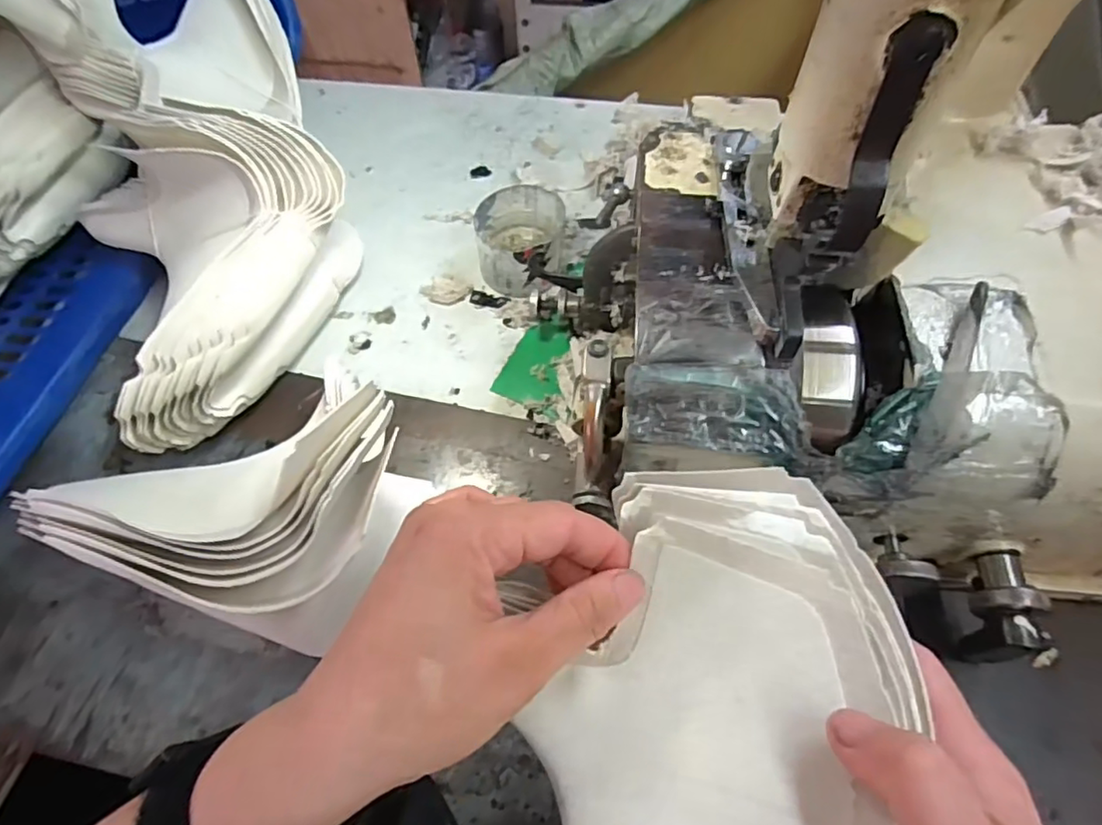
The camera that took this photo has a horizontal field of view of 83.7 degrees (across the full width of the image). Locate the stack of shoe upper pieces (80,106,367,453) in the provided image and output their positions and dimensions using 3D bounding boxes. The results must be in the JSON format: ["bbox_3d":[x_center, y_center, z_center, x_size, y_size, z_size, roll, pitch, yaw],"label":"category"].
[{"bbox_3d":[-0.207,-0.080,0.388,0.128,0.132,0.175,-1,59,0],"label":"stack of shoe upper pieces"}]

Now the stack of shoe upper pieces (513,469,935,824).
[{"bbox_3d":[0.044,0.118,0.180,0.102,0.056,0.225,17,46,11],"label":"stack of shoe upper pieces"}]

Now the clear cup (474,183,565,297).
[{"bbox_3d":[-0.023,-0.133,0.479,0.070,0.045,0.077,0,59,0],"label":"clear cup"}]

